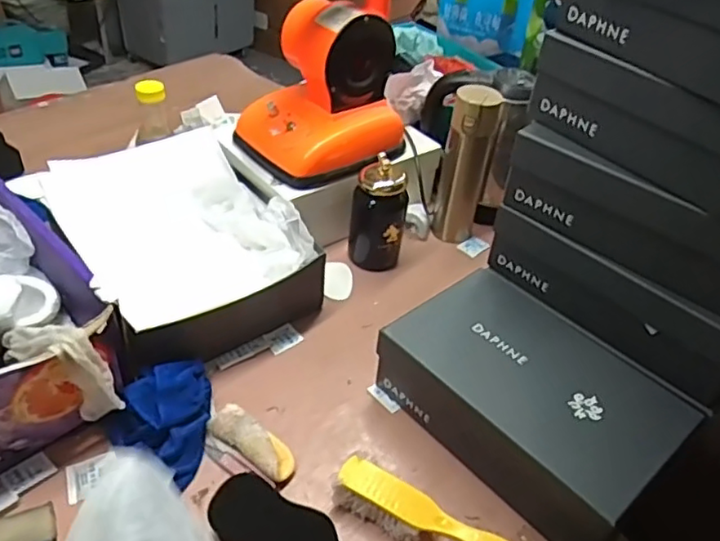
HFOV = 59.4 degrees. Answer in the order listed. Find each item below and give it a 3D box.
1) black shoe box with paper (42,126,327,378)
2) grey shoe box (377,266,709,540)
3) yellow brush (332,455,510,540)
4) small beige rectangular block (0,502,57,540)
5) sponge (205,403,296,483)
[{"bbox_3d":[-0.237,-0.038,0.854,0.252,0.132,0.310,-22,48,-29],"label":"black shoe box with paper"},{"bbox_3d":[0.183,0.140,0.704,0.200,0.098,0.295,-29,52,-34],"label":"grey shoe box"},{"bbox_3d":[0.080,0.255,0.615,0.226,0.045,0.043,23,44,18],"label":"yellow brush"},{"bbox_3d":[-0.317,0.247,0.592,0.057,0.012,0.045,-15,45,-23],"label":"small beige rectangular block"},{"bbox_3d":[-0.114,0.184,0.682,0.105,0.024,0.041,30,46,25],"label":"sponge"}]

